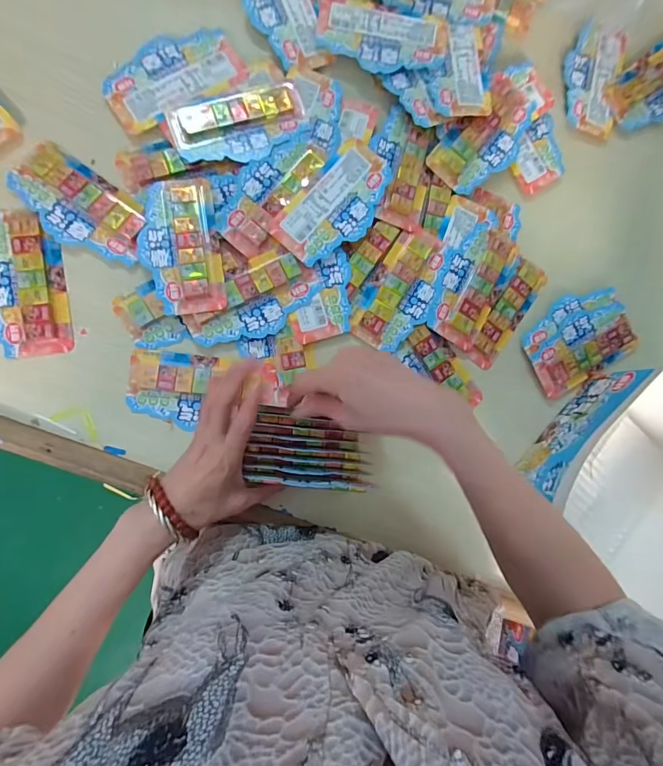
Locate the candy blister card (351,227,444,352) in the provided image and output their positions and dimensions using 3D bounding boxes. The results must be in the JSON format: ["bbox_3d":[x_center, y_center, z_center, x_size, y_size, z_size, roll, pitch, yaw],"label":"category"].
[{"bbox_3d":[0.083,-0.105,0.463,0.071,0.007,0.141,28,84,-7],"label":"candy blister card"}]

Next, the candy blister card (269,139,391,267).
[{"bbox_3d":[0.006,-0.193,0.449,0.076,0.013,0.144,39,83,-6],"label":"candy blister card"}]

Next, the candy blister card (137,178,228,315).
[{"bbox_3d":[-0.155,-0.141,0.419,0.076,0.019,0.141,-10,90,-10],"label":"candy blister card"}]

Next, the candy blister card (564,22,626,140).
[{"bbox_3d":[0.330,-0.385,0.521,0.078,0.015,0.132,14,86,-9],"label":"candy blister card"}]

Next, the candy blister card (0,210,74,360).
[{"bbox_3d":[-0.303,-0.096,0.402,0.078,0.011,0.142,-8,89,-10],"label":"candy blister card"}]

